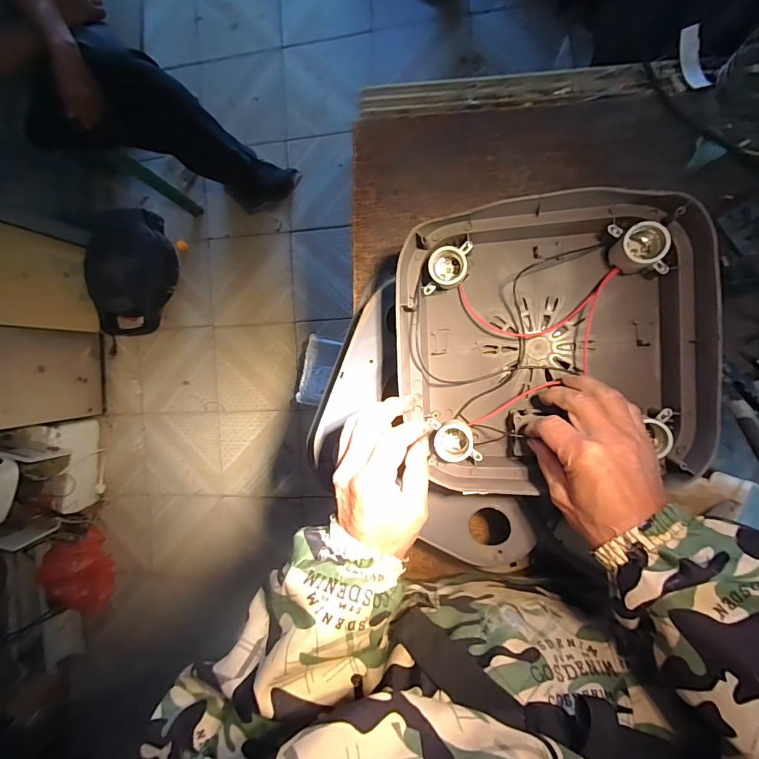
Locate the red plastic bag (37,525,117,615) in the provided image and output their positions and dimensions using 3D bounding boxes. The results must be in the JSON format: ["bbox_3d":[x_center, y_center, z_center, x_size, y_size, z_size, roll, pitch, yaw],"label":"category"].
[{"bbox_3d":[-0.982,0.654,1.357,0.194,0.123,0.258,-34,87,10],"label":"red plastic bag"}]

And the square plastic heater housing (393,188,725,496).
[{"bbox_3d":[0.153,-0.034,0.392,0.262,0.071,0.256,-7,92,10],"label":"square plastic heater housing"}]

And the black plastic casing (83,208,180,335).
[{"bbox_3d":[-0.781,-0.334,1.300,0.237,0.141,0.381,2,93,9],"label":"black plastic casing"}]

